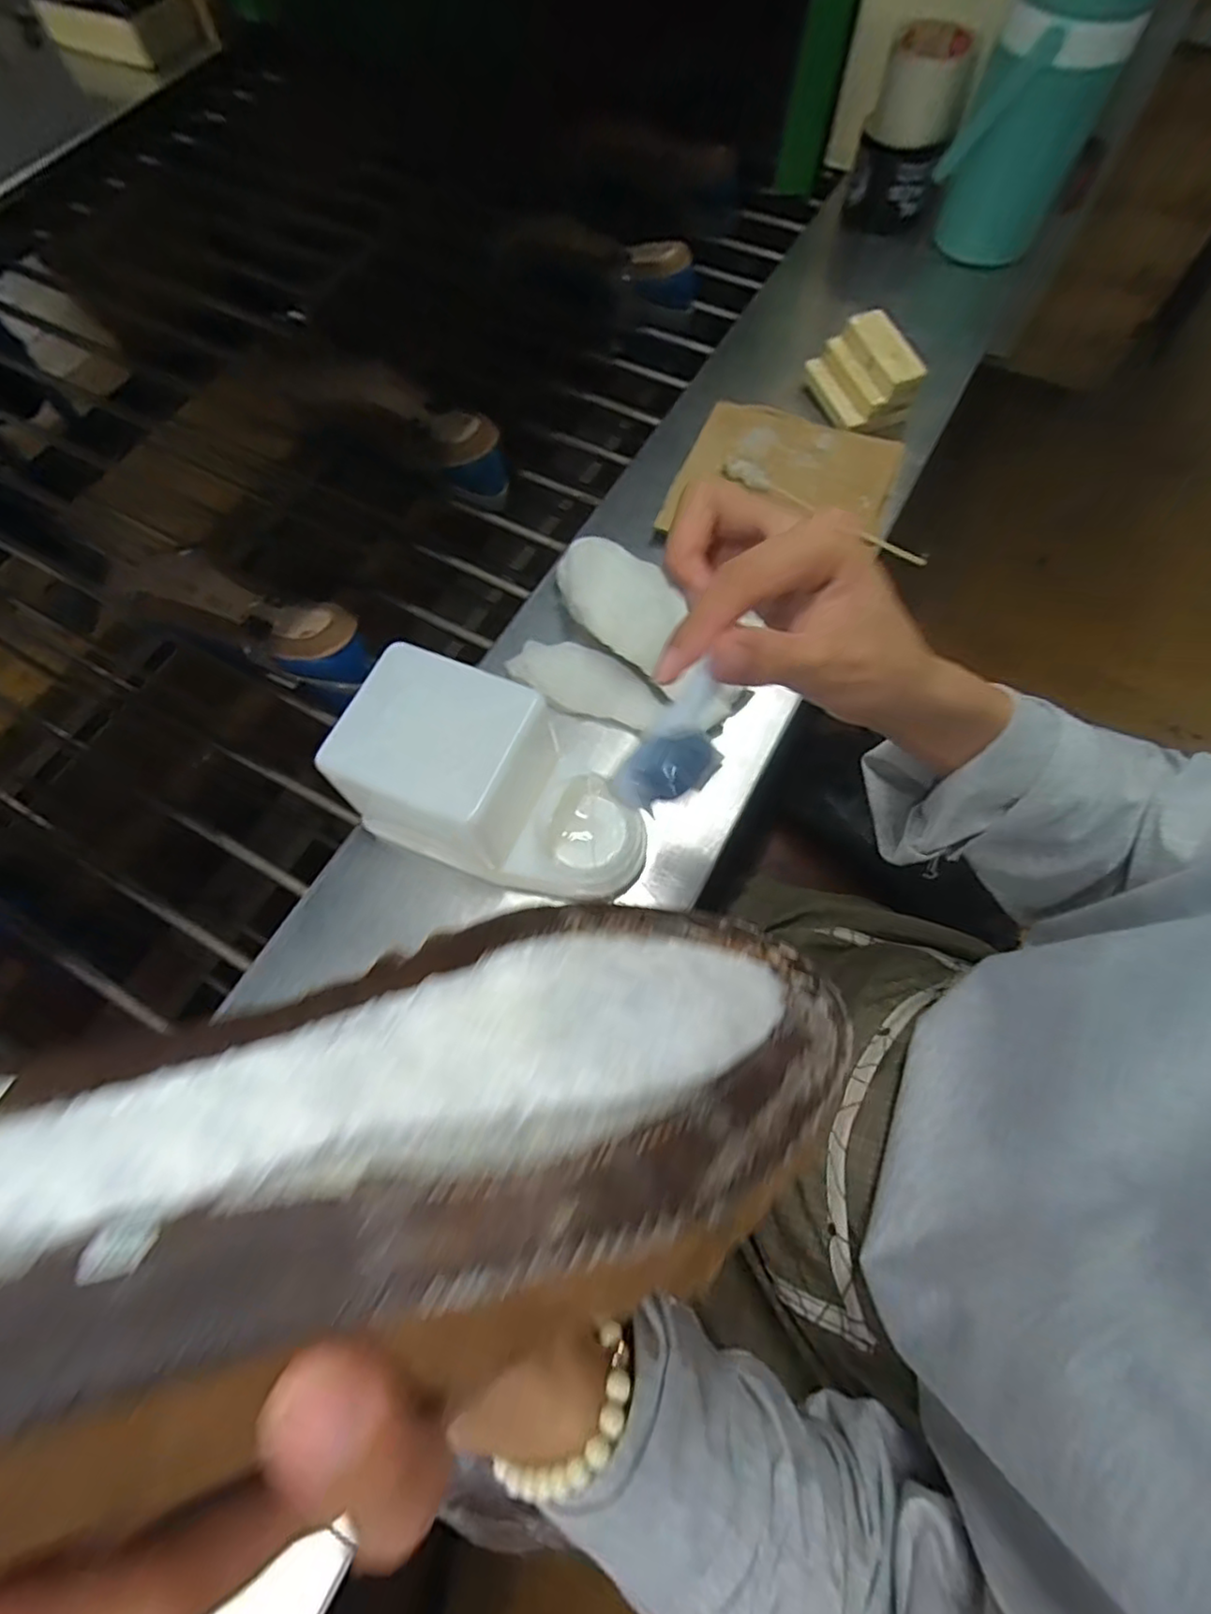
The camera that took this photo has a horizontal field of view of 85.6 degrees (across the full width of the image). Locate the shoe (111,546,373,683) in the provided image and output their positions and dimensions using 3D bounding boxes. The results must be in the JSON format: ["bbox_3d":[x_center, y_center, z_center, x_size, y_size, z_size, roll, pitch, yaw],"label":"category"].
[{"bbox_3d":[-0.301,-0.153,0.552,0.232,0.069,0.077,25,71,12],"label":"shoe"}]

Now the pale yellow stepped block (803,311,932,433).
[{"bbox_3d":[0.241,-0.401,0.604,0.072,0.053,0.096,-22,69,-6],"label":"pale yellow stepped block"}]

